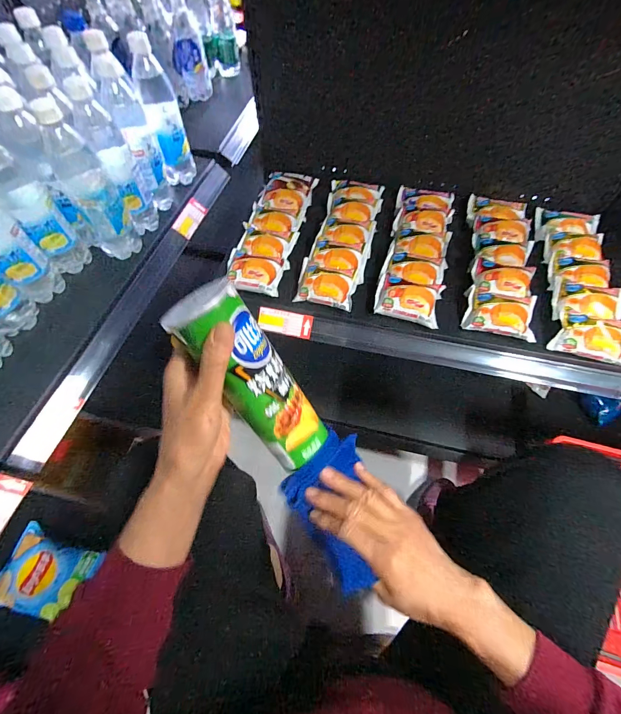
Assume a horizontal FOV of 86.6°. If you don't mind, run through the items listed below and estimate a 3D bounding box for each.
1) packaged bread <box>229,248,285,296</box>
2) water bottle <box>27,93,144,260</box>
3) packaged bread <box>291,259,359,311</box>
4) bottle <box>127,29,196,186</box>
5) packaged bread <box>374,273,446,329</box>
[{"bbox_3d":[-0.101,-0.152,0.576,0.100,0.030,0.083,8,62,4],"label":"packaged bread"},{"bbox_3d":[-0.346,-0.261,0.515,0.070,0.224,0.074,-31,66,-16],"label":"water bottle"},{"bbox_3d":[0.027,-0.127,0.563,0.099,0.032,0.075,14,62,7],"label":"packaged bread"},{"bbox_3d":[-0.270,-0.434,0.615,0.065,0.226,0.061,-17,63,-10],"label":"bottle"},{"bbox_3d":[0.164,-0.099,0.547,0.107,0.035,0.073,17,62,8],"label":"packaged bread"}]

